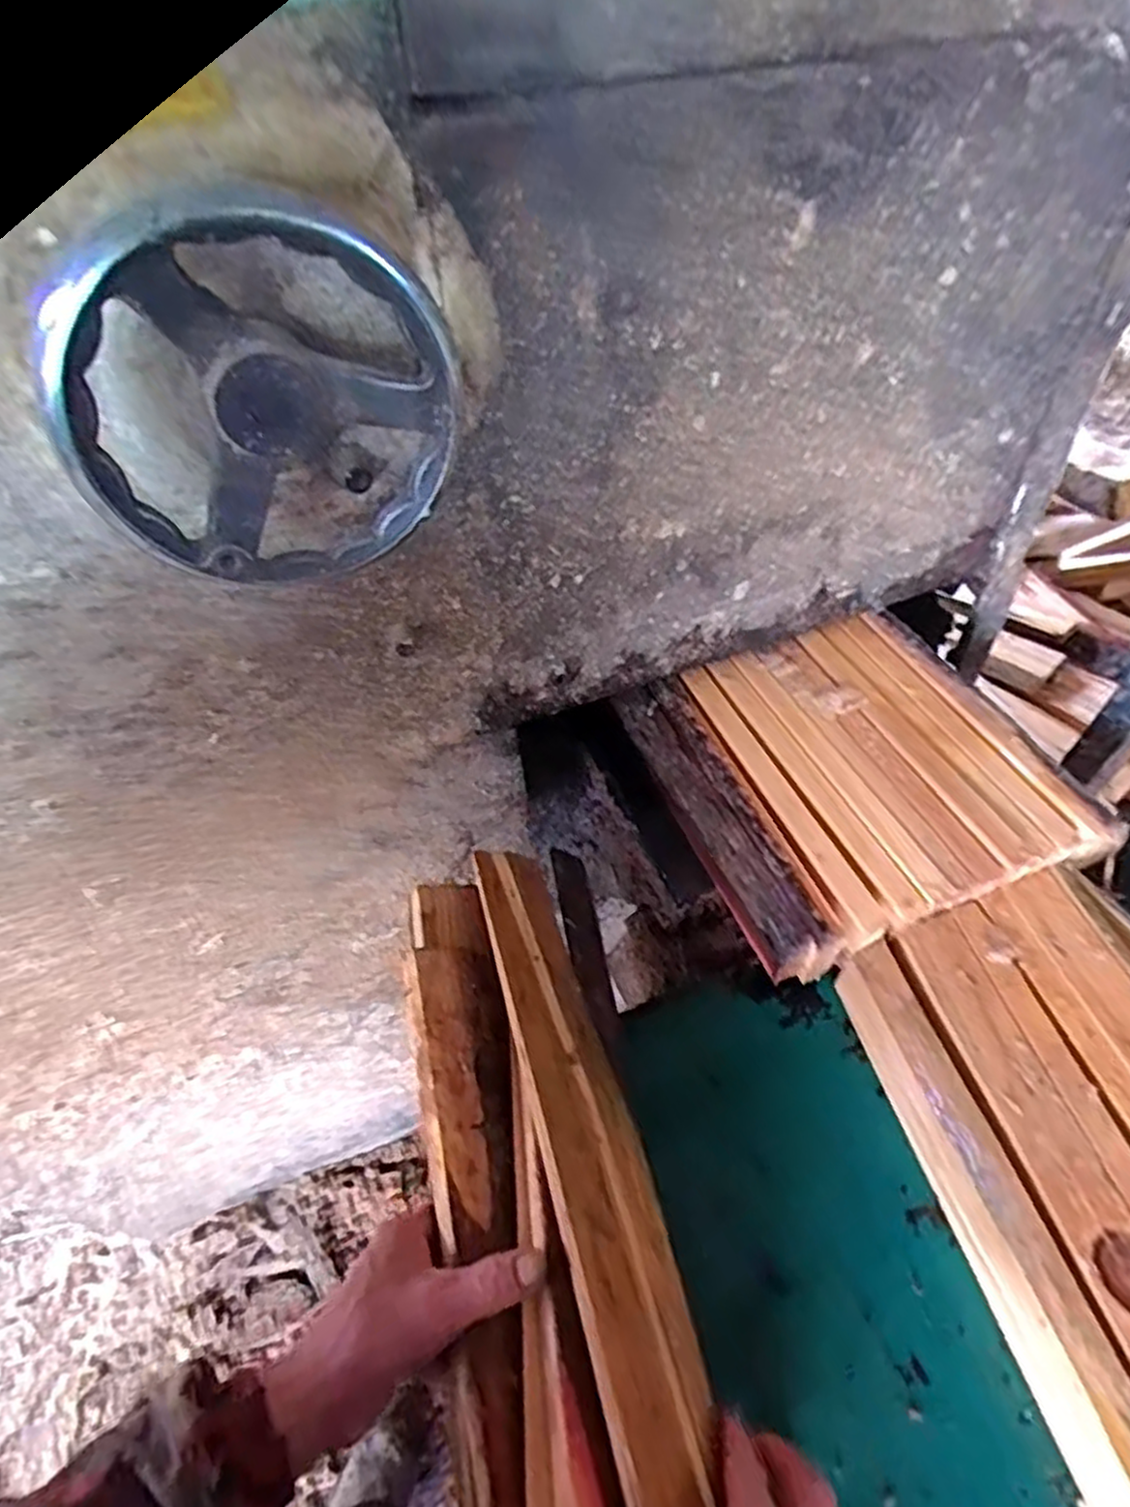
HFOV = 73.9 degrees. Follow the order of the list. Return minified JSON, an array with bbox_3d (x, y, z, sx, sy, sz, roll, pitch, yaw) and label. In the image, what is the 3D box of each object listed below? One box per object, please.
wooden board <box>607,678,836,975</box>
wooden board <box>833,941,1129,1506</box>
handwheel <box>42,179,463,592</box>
[{"bbox_3d":[0.115,0.042,0.595,0.046,0.067,0.284,-20,53,-11],"label":"wooden board"},{"bbox_3d":[0.269,0.336,0.380,0.032,0.079,0.493,-13,52,-6],"label":"wooden board"},{"bbox_3d":[-0.132,-0.154,0.337,0.167,0.157,0.072,-15,52,-7],"label":"handwheel"}]

